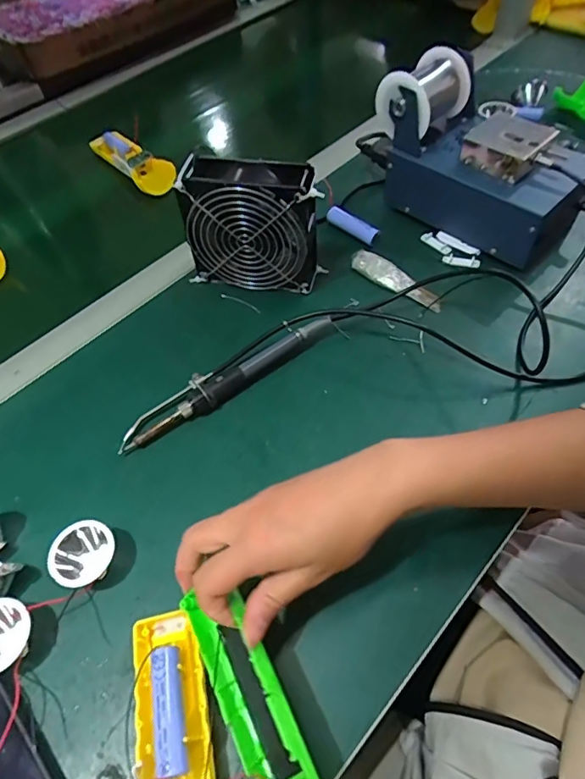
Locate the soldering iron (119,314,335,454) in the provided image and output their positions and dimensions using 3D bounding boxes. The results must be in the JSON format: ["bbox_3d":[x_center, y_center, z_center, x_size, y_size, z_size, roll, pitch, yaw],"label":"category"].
[{"bbox_3d":[-0.057,-0.010,0.458,0.209,0.034,0.032,-30,58,-16],"label":"soldering iron"}]

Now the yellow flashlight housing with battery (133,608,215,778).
[{"bbox_3d":[-0.068,0.212,0.292,0.044,0.039,0.159,-11,55,-3],"label":"yellow flashlight housing with battery"}]

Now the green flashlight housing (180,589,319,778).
[{"bbox_3d":[-0.014,0.190,0.287,0.028,0.051,0.150,1,41,-42],"label":"green flashlight housing"}]

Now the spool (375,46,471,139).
[{"bbox_3d":[0.137,-0.312,0.533,0.073,0.060,0.071,-38,62,-22],"label":"spool"}]

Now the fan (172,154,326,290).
[{"bbox_3d":[-0.036,-0.159,0.495,0.129,0.118,0.058,8,56,10],"label":"fan"}]

